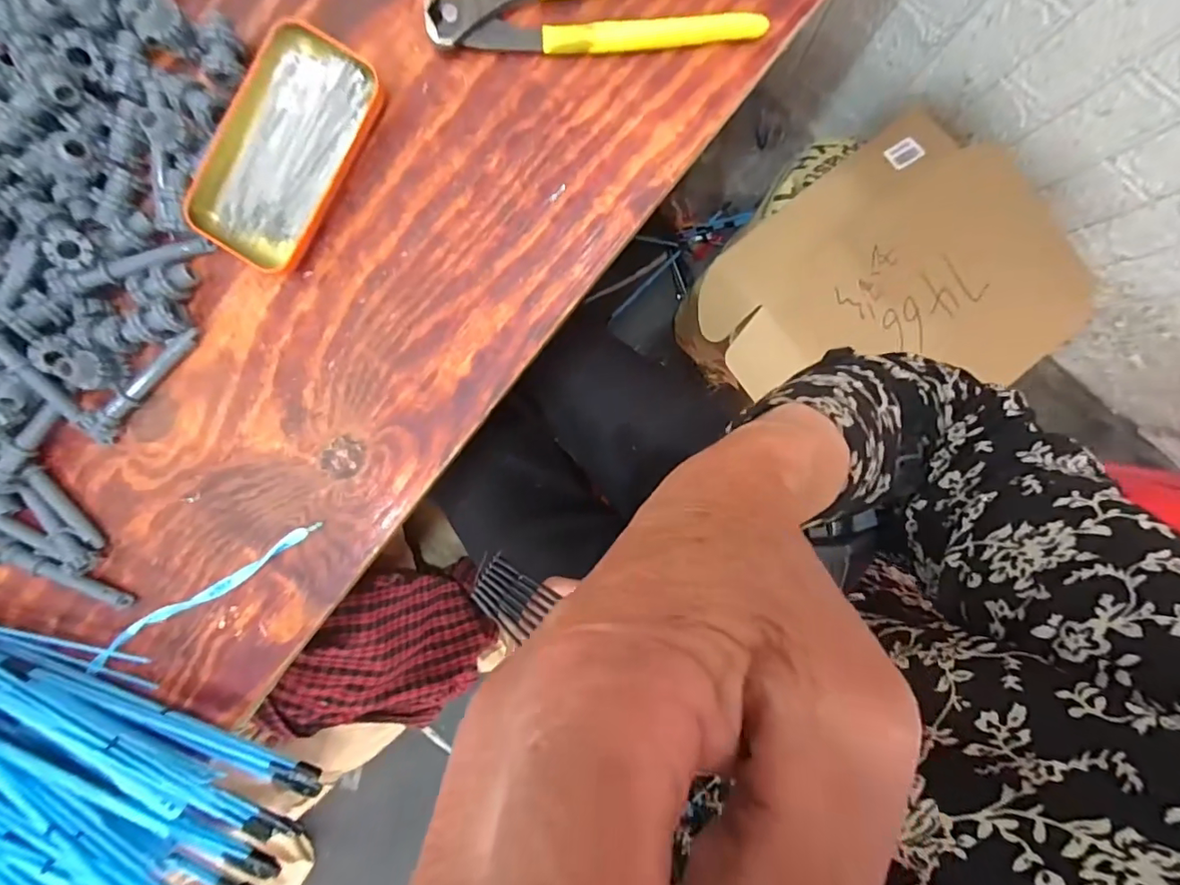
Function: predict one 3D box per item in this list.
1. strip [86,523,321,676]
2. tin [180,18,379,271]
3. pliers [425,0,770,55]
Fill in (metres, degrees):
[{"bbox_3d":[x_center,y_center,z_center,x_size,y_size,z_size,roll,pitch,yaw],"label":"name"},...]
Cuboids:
[{"bbox_3d":[-0.278,0.110,0.369,0.208,0.008,0.014,-30,91,5],"label":"strip"},{"bbox_3d":[-0.194,-0.185,0.336,0.079,0.018,0.143,29,95,2],"label":"tin"},{"bbox_3d":[0.003,-0.264,0.316,0.197,0.017,0.048,-3,93,4],"label":"pliers"}]

